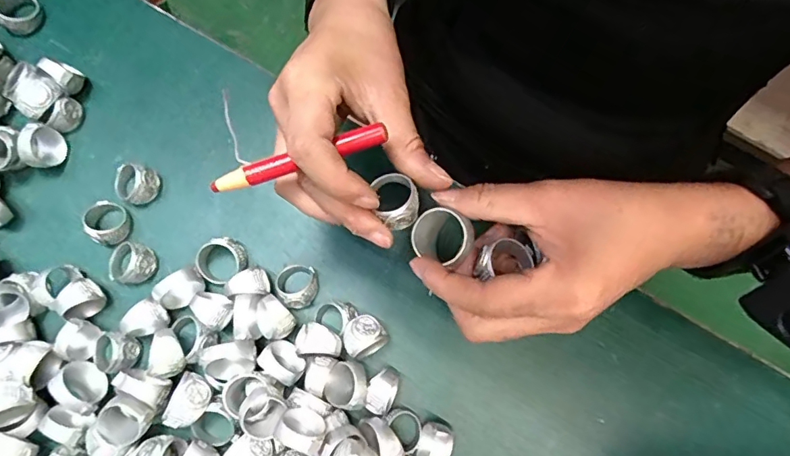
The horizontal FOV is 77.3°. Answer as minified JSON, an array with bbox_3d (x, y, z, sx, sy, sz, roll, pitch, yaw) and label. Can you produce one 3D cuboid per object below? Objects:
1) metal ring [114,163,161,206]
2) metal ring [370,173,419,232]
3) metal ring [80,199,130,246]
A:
[{"bbox_3d":[-0.162,-0.027,0.304,0.030,0.017,0.022,16,76,5],"label":"metal ring"},{"bbox_3d":[0.000,-0.013,0.219,0.018,0.011,0.025,-6,75,-3],"label":"metal ring"},{"bbox_3d":[-0.175,-0.005,0.301,0.023,0.016,0.026,-40,79,-9],"label":"metal ring"}]

